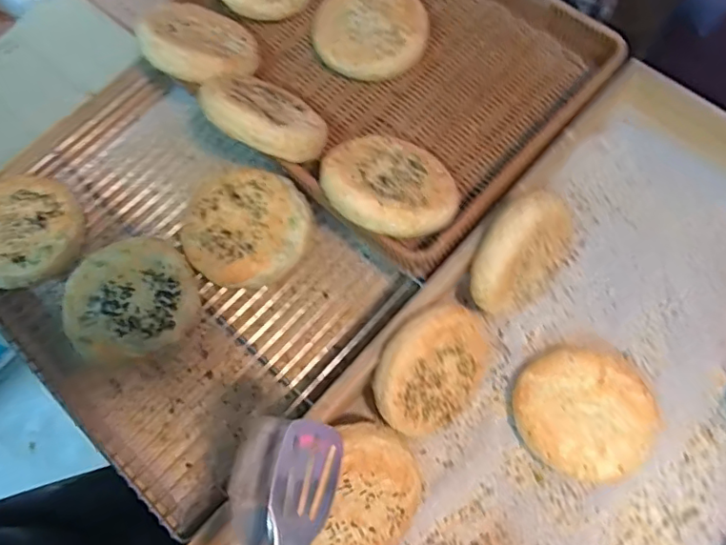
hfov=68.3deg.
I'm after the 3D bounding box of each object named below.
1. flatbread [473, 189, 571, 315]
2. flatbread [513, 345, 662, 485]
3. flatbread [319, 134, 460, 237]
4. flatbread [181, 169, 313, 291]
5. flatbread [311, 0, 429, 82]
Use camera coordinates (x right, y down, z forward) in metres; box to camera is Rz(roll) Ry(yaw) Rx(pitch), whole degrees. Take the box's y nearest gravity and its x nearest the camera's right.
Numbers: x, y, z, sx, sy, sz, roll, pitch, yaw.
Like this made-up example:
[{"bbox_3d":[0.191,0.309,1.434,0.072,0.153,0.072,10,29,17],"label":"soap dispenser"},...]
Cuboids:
[{"bbox_3d":[0.140,-0.008,0.474,0.102,0.107,0.027,-38,43,-7],"label":"flatbread"},{"bbox_3d":[0.194,0.124,0.473,0.116,0.032,0.110,-19,72,-5],"label":"flatbread"},{"bbox_3d":[0.024,-0.076,0.478,0.113,0.029,0.113,8,50,-10],"label":"flatbread"},{"bbox_3d":[-0.107,-0.043,0.493,0.113,0.020,0.108,-10,72,-2],"label":"flatbread"},{"bbox_3d":[0.007,-0.253,0.559,0.116,0.033,0.107,-14,72,-3],"label":"flatbread"}]

